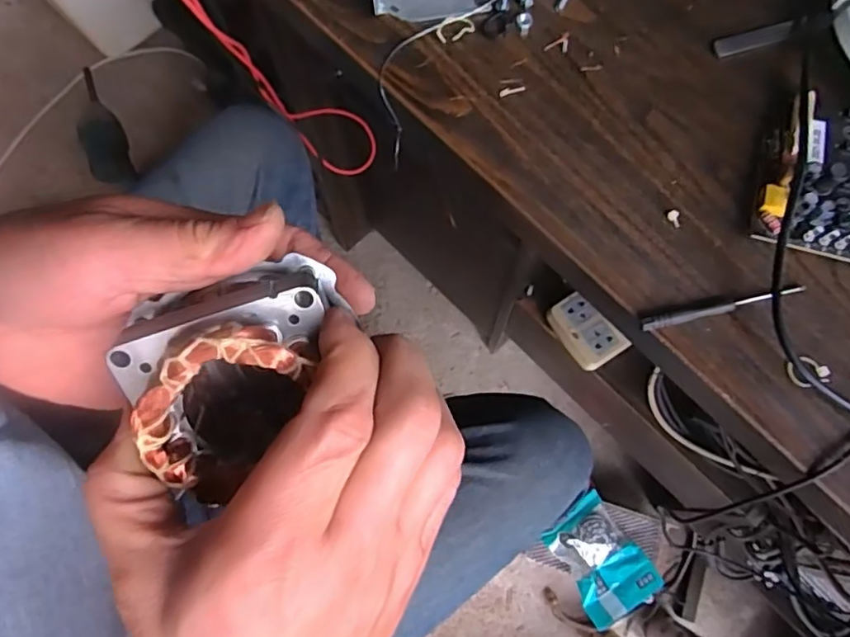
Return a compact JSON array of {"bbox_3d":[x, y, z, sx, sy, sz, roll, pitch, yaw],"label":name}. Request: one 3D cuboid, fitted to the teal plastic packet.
[{"bbox_3d":[0.239,0.332,0.822,0.112,0.022,0.146,-29,74,-22],"label":"teal plastic packet"}]

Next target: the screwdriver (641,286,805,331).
[{"bbox_3d":[0.134,-0.005,0.269,0.075,0.005,0.005,-12,75,-2],"label":"screwdriver"}]

